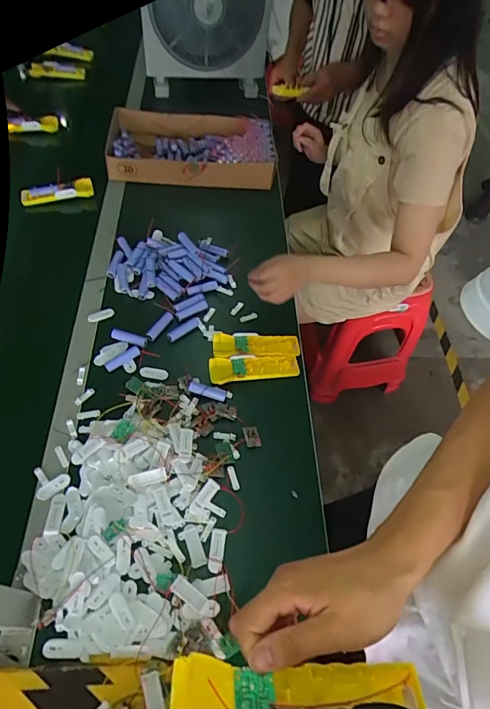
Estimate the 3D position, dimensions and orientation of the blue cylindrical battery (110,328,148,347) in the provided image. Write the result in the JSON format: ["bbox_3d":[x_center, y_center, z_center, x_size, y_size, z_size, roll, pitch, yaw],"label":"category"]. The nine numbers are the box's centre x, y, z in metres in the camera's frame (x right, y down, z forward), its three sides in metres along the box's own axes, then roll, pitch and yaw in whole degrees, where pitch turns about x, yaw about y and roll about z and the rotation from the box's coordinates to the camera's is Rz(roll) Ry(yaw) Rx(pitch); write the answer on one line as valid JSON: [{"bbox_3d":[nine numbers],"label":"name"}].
[{"bbox_3d":[-0.213,-0.032,0.792,0.066,0.017,0.017,15,57,6],"label":"blue cylindrical battery"}]

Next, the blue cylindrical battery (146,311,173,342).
[{"bbox_3d":[-0.164,-0.054,0.816,0.019,0.019,0.071,30,59,15],"label":"blue cylindrical battery"}]

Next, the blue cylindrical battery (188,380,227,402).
[{"bbox_3d":[-0.066,0.063,0.742,0.067,0.015,0.022,15,57,6],"label":"blue cylindrical battery"}]

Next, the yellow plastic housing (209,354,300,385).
[{"bbox_3d":[0.017,0.025,0.775,0.160,0.021,0.048,-4,57,-7],"label":"yellow plastic housing"}]

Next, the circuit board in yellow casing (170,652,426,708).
[{"bbox_3d":[0.034,0.218,0.277,0.161,0.028,0.042,7,55,-14],"label":"circuit board in yellow casing"}]

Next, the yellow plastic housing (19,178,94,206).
[{"bbox_3d":[-0.421,-0.363,0.961,0.153,0.033,0.039,-14,58,-13],"label":"yellow plastic housing"}]

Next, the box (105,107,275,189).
[{"bbox_3d":[-0.127,-0.500,1.040,0.392,0.112,0.185,3,56,-2],"label":"box"}]

